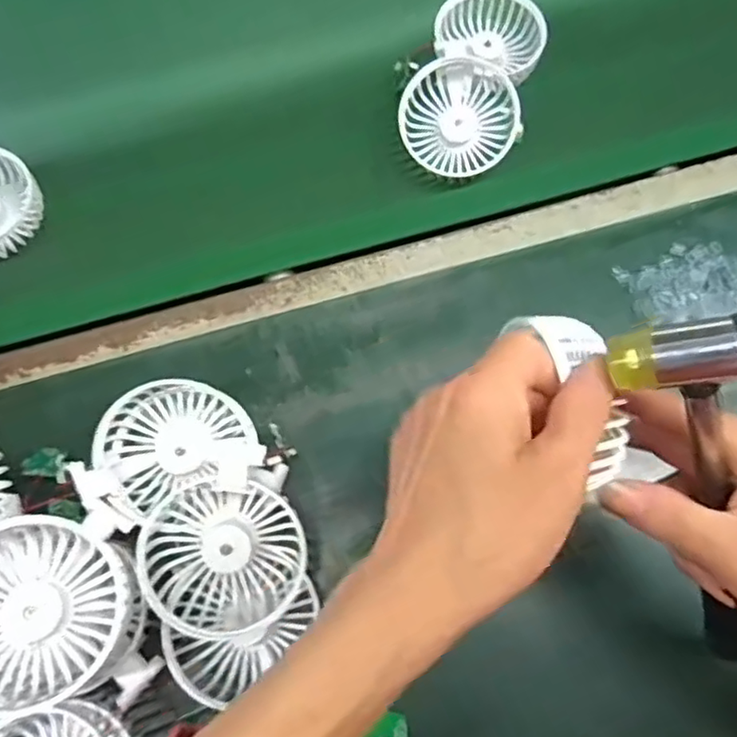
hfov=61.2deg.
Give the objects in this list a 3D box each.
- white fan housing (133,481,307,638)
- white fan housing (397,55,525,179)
[{"bbox_3d":[-0.082,0.108,0.359,0.084,0.037,0.085,0,92,-8],"label":"white fan housing"},{"bbox_3d":[0.070,-0.196,0.489,0.087,0.028,0.087,0,87,5],"label":"white fan housing"}]

